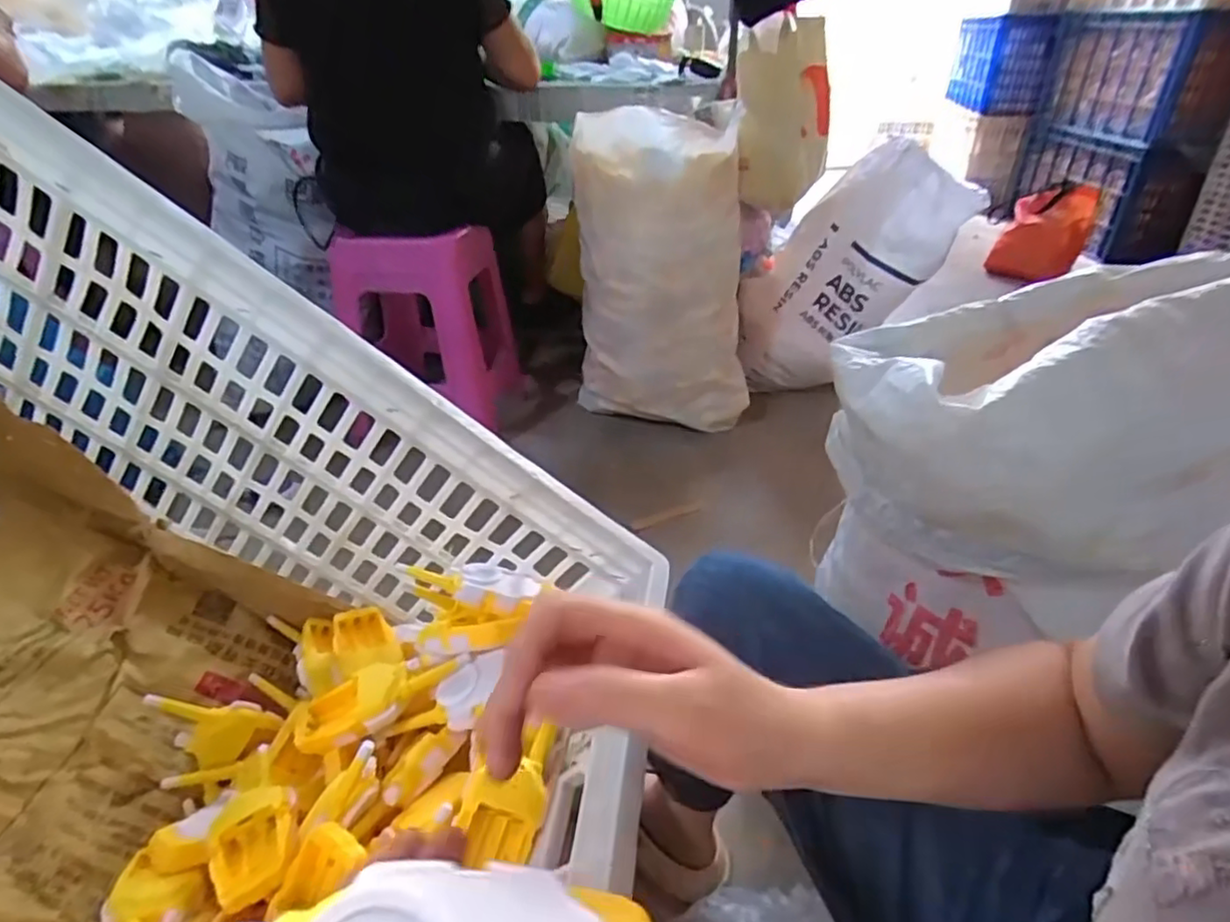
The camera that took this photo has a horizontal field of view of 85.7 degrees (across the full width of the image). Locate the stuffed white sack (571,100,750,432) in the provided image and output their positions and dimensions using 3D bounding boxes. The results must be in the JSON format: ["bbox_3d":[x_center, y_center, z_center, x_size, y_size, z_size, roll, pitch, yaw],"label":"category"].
[{"bbox_3d":[0.106,-0.384,1.433,0.376,0.620,0.258,1,33,3],"label":"stuffed white sack"}]

